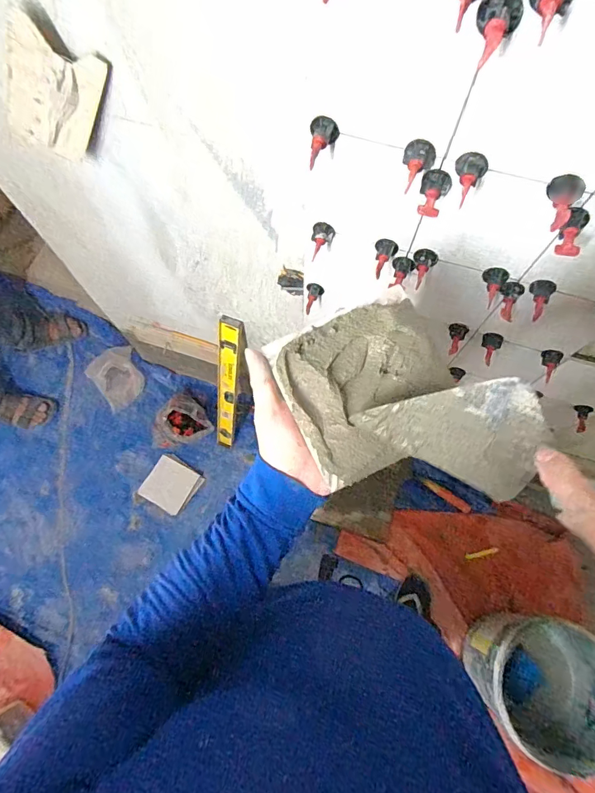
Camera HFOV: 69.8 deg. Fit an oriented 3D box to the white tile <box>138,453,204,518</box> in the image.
[{"bbox_3d":[-0.423,0.296,1.437,0.166,0.018,0.172,33,83,5],"label":"white tile"}]

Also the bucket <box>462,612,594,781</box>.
[{"bbox_3d":[0.637,0.755,1.150,0.344,0.306,0.285,37,76,10],"label":"bucket"}]

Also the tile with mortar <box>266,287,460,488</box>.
[{"bbox_3d":[0.063,-0.013,0.388,0.144,0.029,0.143,-25,74,-8],"label":"tile with mortar"}]

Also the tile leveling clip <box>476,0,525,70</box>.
[{"bbox_3d":[0.145,-0.272,0.313,0.030,0.028,0.039,21,73,6],"label":"tile leveling clip"}]

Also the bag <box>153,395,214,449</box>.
[{"bbox_3d":[-0.409,0.097,1.440,0.205,0.103,0.163,-32,75,-10],"label":"bag"}]

